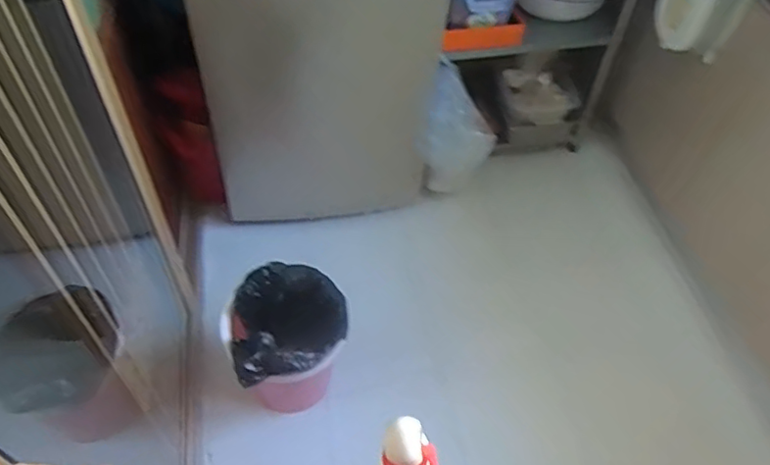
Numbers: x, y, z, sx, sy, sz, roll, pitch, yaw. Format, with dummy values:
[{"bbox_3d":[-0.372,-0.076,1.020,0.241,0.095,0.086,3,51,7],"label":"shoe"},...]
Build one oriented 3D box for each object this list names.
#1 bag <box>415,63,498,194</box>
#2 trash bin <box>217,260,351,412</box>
[{"bbox_3d":[0.218,-0.275,1.806,0.190,0.369,0.187,18,54,11],"label":"bag"},{"bbox_3d":[-0.220,0.267,1.412,0.261,0.369,0.295,-6,53,-7],"label":"trash bin"}]

